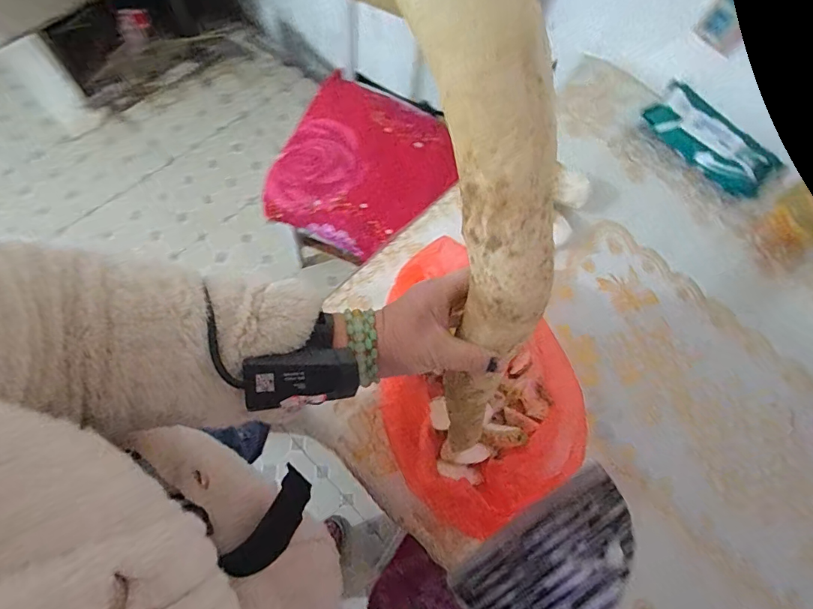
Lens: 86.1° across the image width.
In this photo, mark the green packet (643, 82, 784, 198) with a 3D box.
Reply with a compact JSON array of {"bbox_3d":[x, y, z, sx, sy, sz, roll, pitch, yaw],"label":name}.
[{"bbox_3d":[0.499,-0.269,0.718,0.218,0.040,0.101,44,72,11],"label":"green packet"}]

